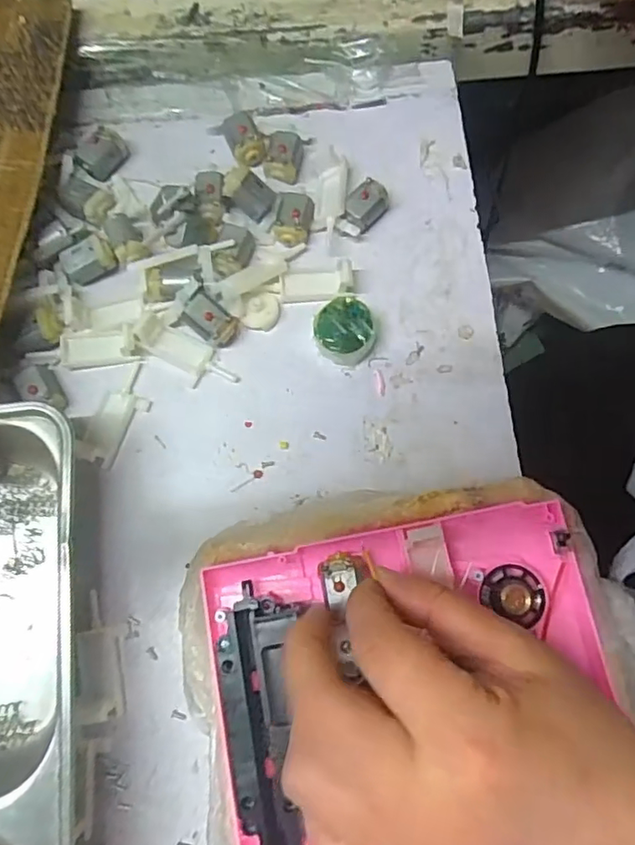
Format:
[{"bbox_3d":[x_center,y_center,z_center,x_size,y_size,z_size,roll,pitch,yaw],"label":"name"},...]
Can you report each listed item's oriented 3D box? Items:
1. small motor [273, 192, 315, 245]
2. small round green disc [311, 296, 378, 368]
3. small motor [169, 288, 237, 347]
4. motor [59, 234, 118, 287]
[{"bbox_3d":[-0.014,-0.118,0.327,0.021,0.013,0.031,6,77,1],"label":"small motor"},{"bbox_3d":[0.015,-0.051,0.311,0.033,0.018,0.033,0,77,0],"label":"small round green disc"},{"bbox_3d":[-0.060,-0.055,0.309,0.031,0.018,0.021,38,80,8],"label":"small motor"},{"bbox_3d":[-0.129,-0.091,0.318,0.028,0.014,0.018,-28,79,-7],"label":"motor"}]

